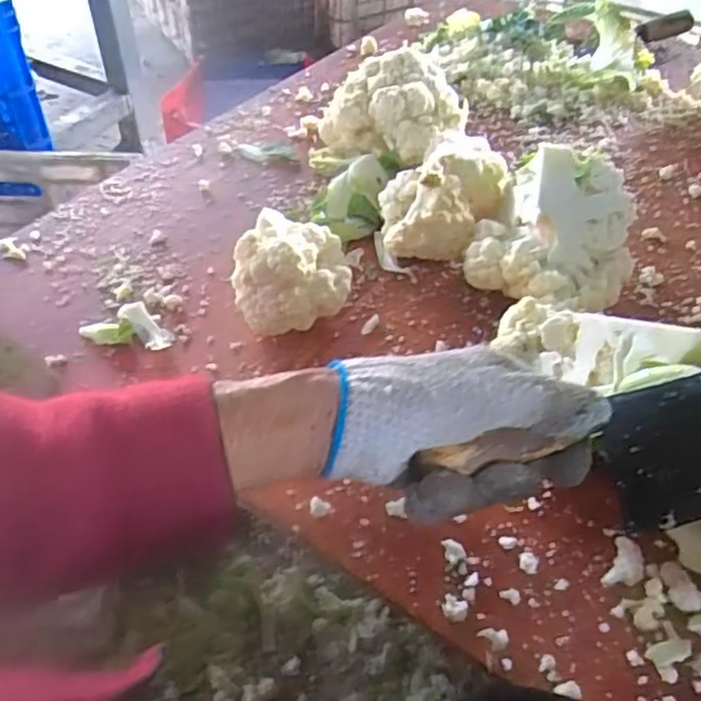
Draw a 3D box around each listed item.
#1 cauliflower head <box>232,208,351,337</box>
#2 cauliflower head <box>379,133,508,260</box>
[{"bbox_3d":[-0.043,-0.054,0.525,0.086,0.077,0.073,-1,48,-4],"label":"cauliflower head"},{"bbox_3d":[0.077,-0.125,0.591,0.105,0.080,0.109,6,48,3],"label":"cauliflower head"}]

